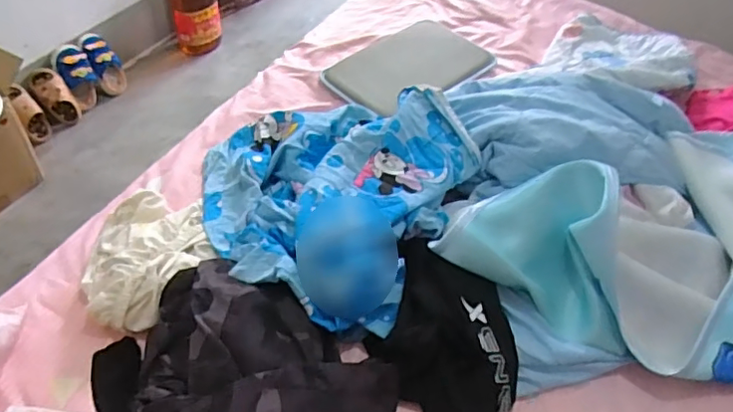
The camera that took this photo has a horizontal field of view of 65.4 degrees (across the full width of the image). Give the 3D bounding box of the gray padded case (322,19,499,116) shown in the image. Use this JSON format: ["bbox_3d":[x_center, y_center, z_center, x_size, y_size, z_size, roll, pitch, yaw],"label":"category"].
[{"bbox_3d":[0.095,-0.313,1.294,0.356,0.023,0.234,-35,60,-29],"label":"gray padded case"}]

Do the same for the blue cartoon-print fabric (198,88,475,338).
[{"bbox_3d":[-0.081,-0.051,0.957,0.448,0.112,0.465,24,52,16],"label":"blue cartoon-print fabric"}]

